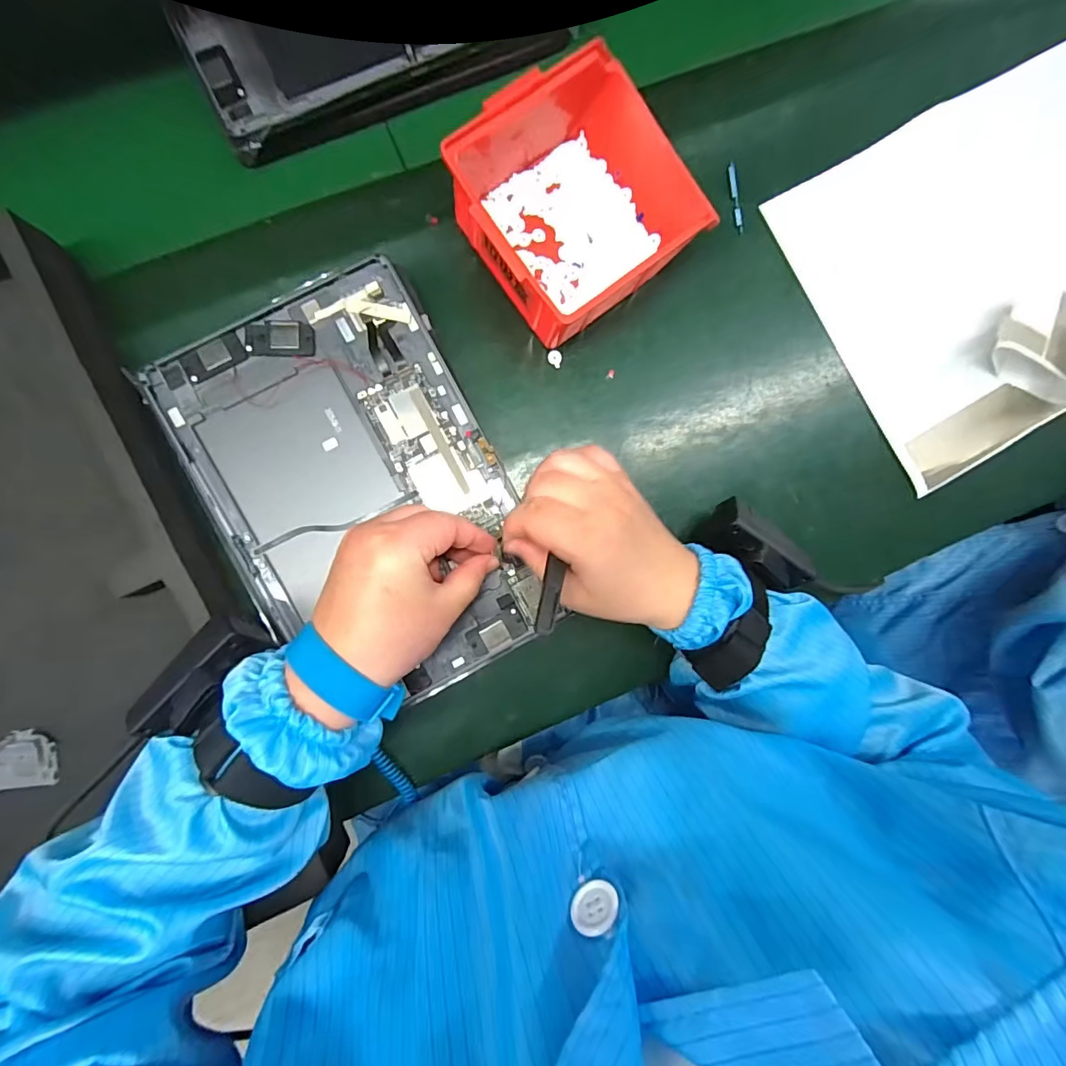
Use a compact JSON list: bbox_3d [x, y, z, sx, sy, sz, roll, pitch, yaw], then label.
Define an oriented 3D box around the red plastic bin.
[{"bbox_3d":[0.027,-0.209,0.310,0.137,0.068,0.137,-31,94,-3],"label":"red plastic bin"}]

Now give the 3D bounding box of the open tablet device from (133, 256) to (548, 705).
[{"bbox_3d":[-0.107,-0.023,0.309,0.166,0.011,0.253,-27,93,-5],"label":"open tablet device"}]

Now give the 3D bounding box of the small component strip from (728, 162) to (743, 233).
[{"bbox_3d":[0.147,-0.242,0.356,0.006,0.004,0.048,-12,88,-7],"label":"small component strip"}]

